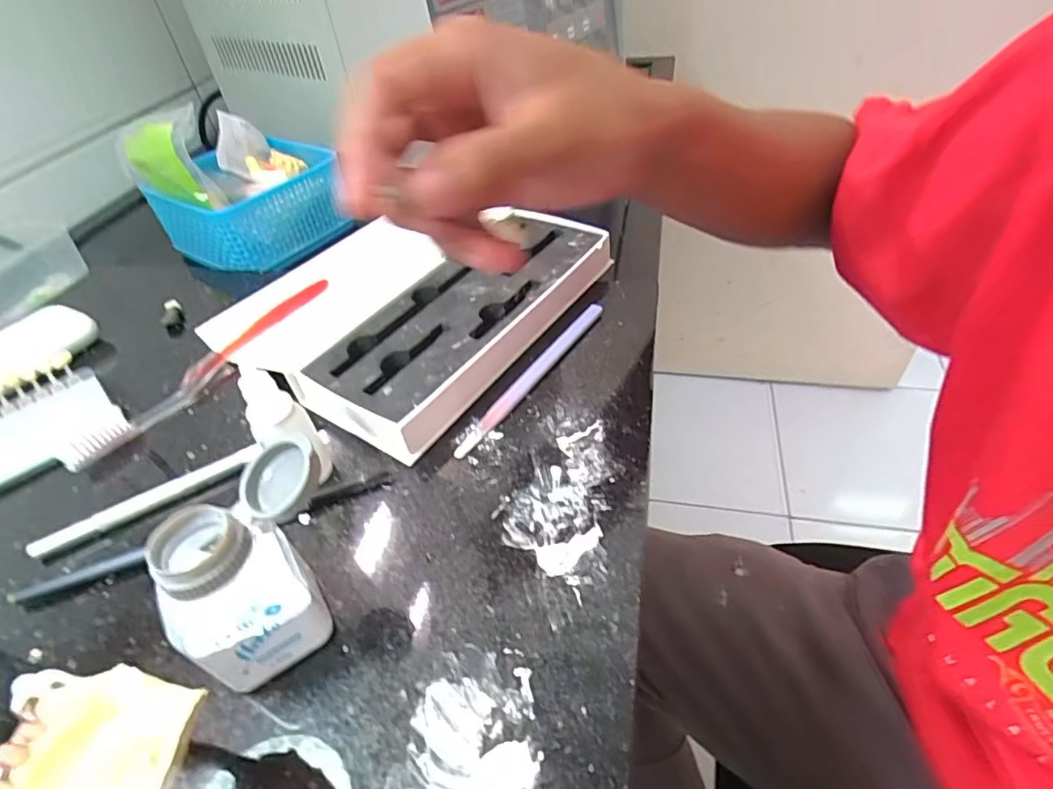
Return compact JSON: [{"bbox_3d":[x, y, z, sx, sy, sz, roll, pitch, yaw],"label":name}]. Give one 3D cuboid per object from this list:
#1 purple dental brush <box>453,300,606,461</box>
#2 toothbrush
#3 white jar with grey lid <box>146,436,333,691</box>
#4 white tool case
[{"bbox_3d":[0.005,-0.013,0.316,0.012,0.006,0.138,24,52,28],"label":"purple dental brush"},{"bbox_3d":[-0.196,-0.021,0.344,0.015,0.015,0.185,20,50,24],"label":"toothbrush"},{"bbox_3d":[-0.095,0.065,0.201,0.037,0.072,0.066,28,54,31],"label":"white jar with grey lid"},{"bbox_3d":[-0.078,-0.071,0.366,0.199,0.030,0.213,25,52,28],"label":"white tool case"}]

